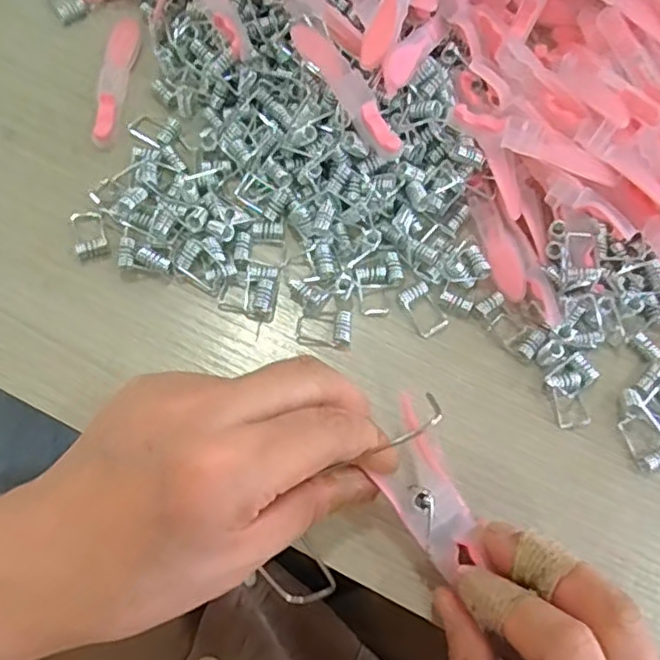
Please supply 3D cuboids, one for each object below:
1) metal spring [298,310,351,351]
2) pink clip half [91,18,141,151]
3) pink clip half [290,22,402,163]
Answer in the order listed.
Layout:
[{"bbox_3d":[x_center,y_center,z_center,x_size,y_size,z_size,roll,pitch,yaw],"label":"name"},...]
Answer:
[{"bbox_3d":[-0.002,-0.001,0.278,0.023,0.004,0.017,8,69,0],"label":"metal spring"},{"bbox_3d":[-0.108,-0.127,0.322,0.012,0.005,0.077,5,69,-1],"label":"pink clip half"},{"bbox_3d":[0.007,-0.111,0.289,0.013,0.010,0.083,-29,73,-13],"label":"pink clip half"}]

